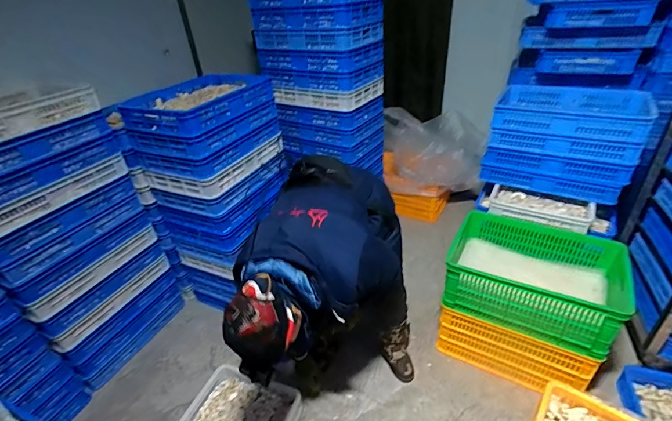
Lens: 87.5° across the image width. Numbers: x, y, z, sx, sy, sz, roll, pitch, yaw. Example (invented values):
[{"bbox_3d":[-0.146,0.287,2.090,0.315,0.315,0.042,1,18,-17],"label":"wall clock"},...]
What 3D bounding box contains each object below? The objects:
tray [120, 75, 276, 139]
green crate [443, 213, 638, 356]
[{"bbox_3d":[-0.597,-0.486,1.572,0.488,0.126,0.597,7,33,17],"label":"tray"},{"bbox_3d":[0.818,0.271,1.475,0.601,0.257,0.448,14,36,27],"label":"green crate"}]

